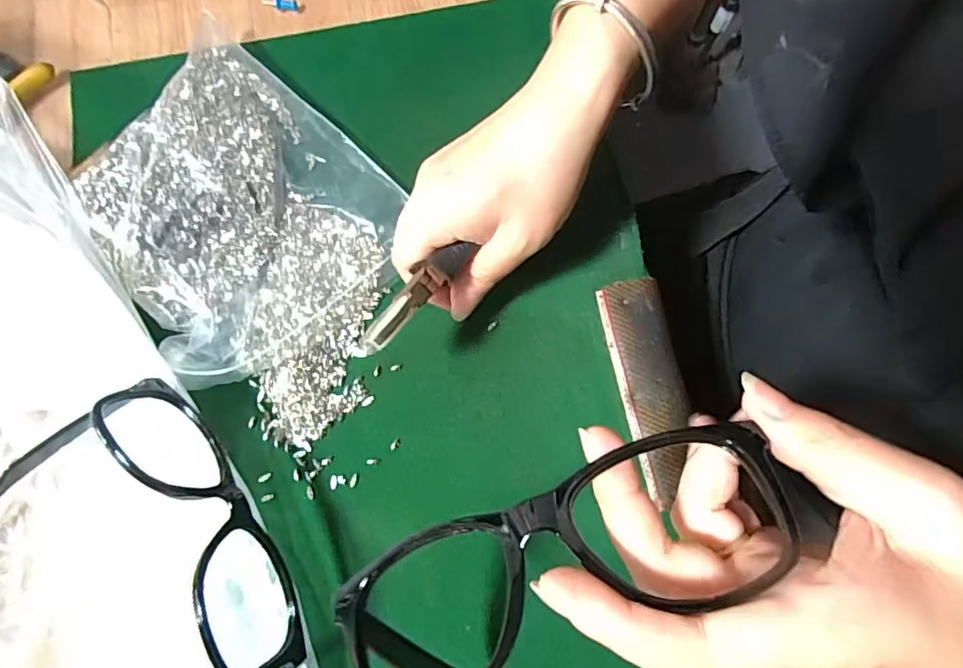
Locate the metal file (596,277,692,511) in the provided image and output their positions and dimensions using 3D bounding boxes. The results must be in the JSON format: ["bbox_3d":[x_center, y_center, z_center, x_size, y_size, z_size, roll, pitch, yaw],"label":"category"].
[{"bbox_3d":[0.089,0.027,0.282,0.033,0.005,0.114,-10,77,-3],"label":"metal file"}]

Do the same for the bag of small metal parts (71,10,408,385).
[{"bbox_3d":[-0.138,-0.071,0.296,0.184,0.035,0.143,42,81,10],"label":"bag of small metal parts"}]

